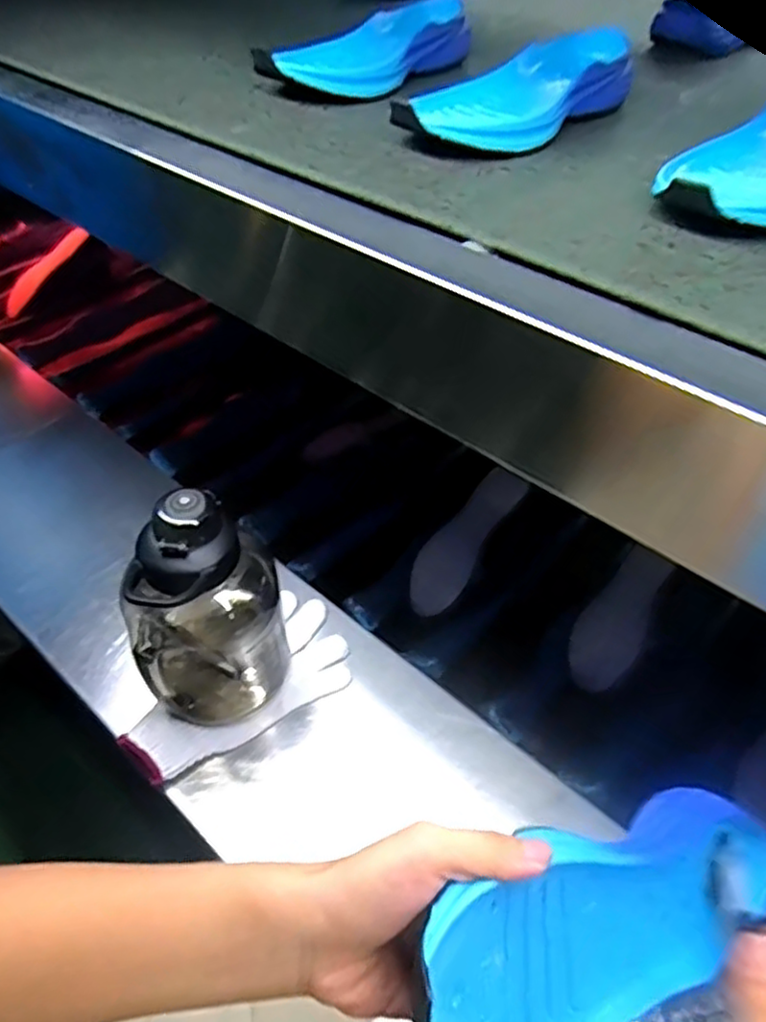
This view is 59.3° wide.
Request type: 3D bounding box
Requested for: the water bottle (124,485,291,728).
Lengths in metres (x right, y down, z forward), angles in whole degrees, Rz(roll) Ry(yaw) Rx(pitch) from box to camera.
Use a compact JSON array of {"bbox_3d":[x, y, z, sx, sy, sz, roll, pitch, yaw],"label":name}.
[{"bbox_3d":[-0.144,0.091,0.564,0.119,0.216,0.096,-11,49,-12],"label":"water bottle"}]

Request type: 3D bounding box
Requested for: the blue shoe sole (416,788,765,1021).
[{"bbox_3d":[0.104,0.184,0.307,0.222,0.031,0.088,-8,88,-33],"label":"blue shoe sole"}]

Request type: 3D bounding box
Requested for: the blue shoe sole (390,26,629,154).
[{"bbox_3d":[0.103,-0.315,0.508,0.084,0.044,0.218,36,56,27],"label":"blue shoe sole"}]

